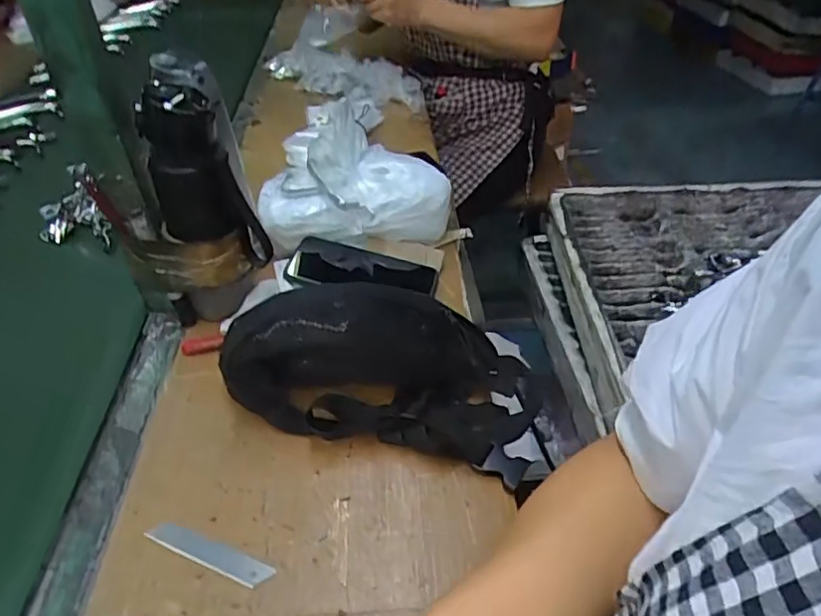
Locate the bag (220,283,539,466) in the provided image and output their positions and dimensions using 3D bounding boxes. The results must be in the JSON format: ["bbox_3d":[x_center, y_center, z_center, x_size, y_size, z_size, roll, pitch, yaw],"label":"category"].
[{"bbox_3d":[-0.032,0.051,0.517,0.275,0.098,0.116,5,40,6],"label":"bag"}]

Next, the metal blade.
[{"bbox_3d":[-0.150,0.182,0.434,0.105,0.004,0.020,16,42,19],"label":"metal blade"}]

